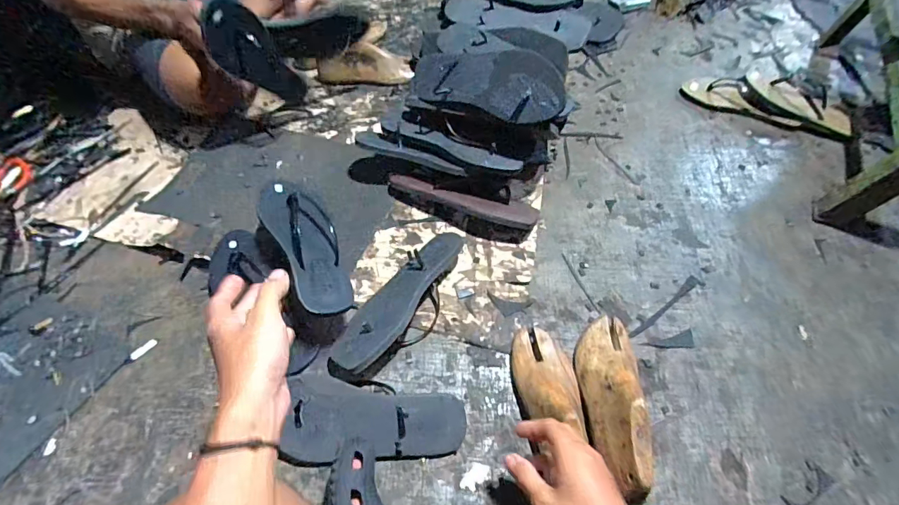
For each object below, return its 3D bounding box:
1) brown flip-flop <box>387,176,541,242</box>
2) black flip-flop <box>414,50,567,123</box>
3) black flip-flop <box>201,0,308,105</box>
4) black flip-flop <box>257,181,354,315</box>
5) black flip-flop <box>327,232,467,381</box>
[{"bbox_3d":[0.020,-0.080,0.752,0.265,0.038,0.081,12,57,6],"label":"brown flip-flop"},{"bbox_3d":[0.060,-0.263,0.678,0.245,0.092,0.029,19,20,24],"label":"black flip-flop"},{"bbox_3d":[-0.357,-0.357,0.811,0.045,0.260,0.095,34,85,19],"label":"black flip-flop"},{"bbox_3d":[-0.209,-0.017,0.641,0.082,0.044,0.233,-28,60,-17],"label":"black flip-flop"},{"bbox_3d":[-0.068,0.070,0.639,0.100,0.050,0.263,36,63,20],"label":"black flip-flop"}]

